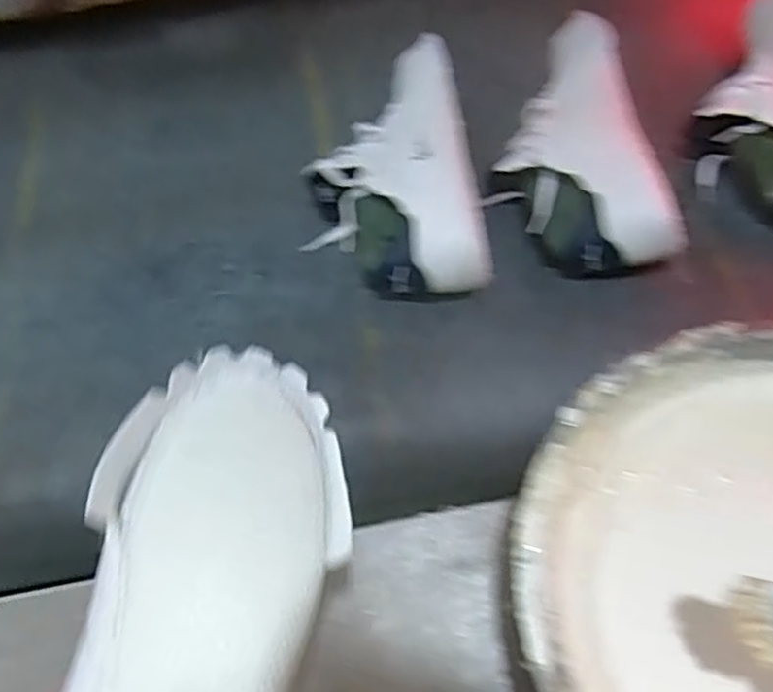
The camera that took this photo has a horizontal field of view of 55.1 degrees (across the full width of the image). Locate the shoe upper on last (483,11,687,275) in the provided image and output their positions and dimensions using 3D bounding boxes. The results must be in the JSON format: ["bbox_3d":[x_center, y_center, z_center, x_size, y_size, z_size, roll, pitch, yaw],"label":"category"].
[{"bbox_3d":[0.161,-0.186,0.690,0.130,0.104,0.277,-9,57,-1],"label":"shoe upper on last"}]

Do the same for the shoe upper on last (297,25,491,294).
[{"bbox_3d":[0.002,-0.158,0.687,0.142,0.105,0.257,-8,56,-1],"label":"shoe upper on last"}]

